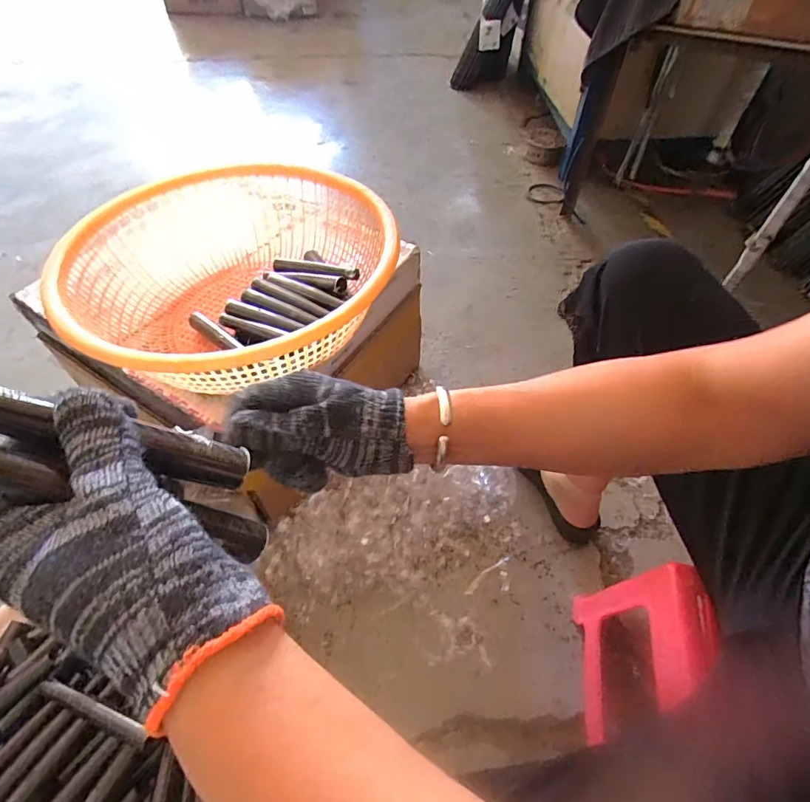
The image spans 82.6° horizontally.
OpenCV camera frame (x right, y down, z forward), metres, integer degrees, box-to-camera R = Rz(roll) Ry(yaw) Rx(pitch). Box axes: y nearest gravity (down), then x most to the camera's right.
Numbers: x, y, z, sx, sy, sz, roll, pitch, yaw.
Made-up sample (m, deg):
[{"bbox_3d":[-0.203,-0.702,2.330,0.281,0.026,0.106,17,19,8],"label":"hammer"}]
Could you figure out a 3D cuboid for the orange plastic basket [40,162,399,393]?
[{"bbox_3d":[-0.212,-0.154,0.604,0.388,0.135,0.391,4,53,1],"label":"orange plastic basket"}]

